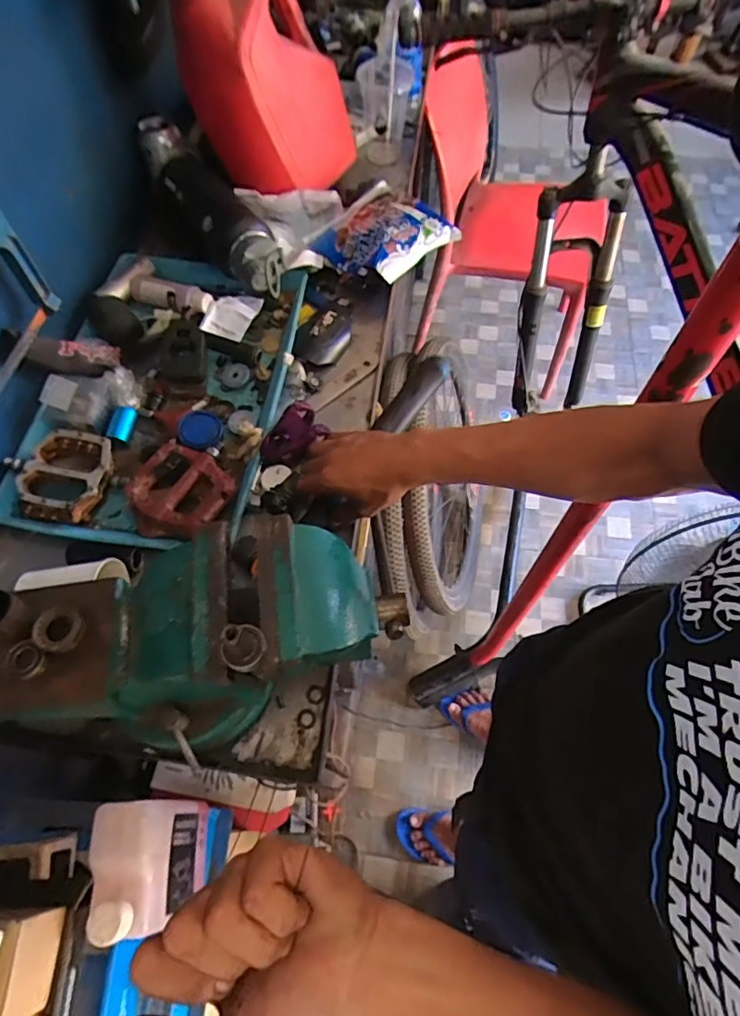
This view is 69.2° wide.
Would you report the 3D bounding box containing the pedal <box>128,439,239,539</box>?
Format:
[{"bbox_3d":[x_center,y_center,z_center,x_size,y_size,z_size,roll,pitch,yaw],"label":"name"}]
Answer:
[{"bbox_3d":[-0.228,-0.016,0.637,0.113,0.030,0.113,37,69,18],"label":"pedal"}]

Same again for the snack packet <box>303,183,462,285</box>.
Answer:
[{"bbox_3d":[0.019,-0.408,0.808,0.182,0.062,0.160,33,68,16],"label":"snack packet"}]

